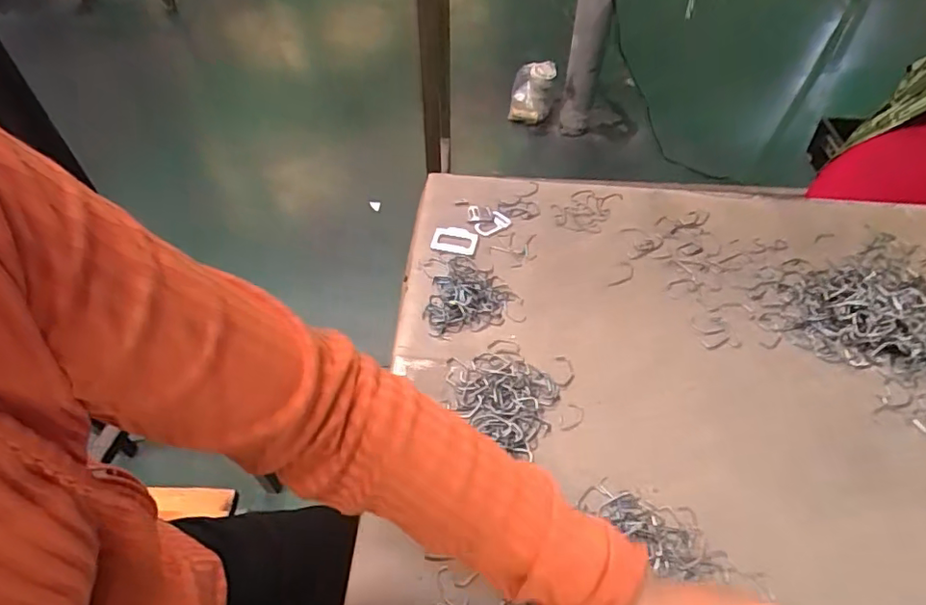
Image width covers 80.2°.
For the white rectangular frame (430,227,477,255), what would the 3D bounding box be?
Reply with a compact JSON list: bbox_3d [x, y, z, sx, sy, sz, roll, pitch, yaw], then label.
[{"bbox_3d":[-0.009,-0.070,0.625,0.051,0.006,0.038,9,51,6],"label":"white rectangular frame"}]

